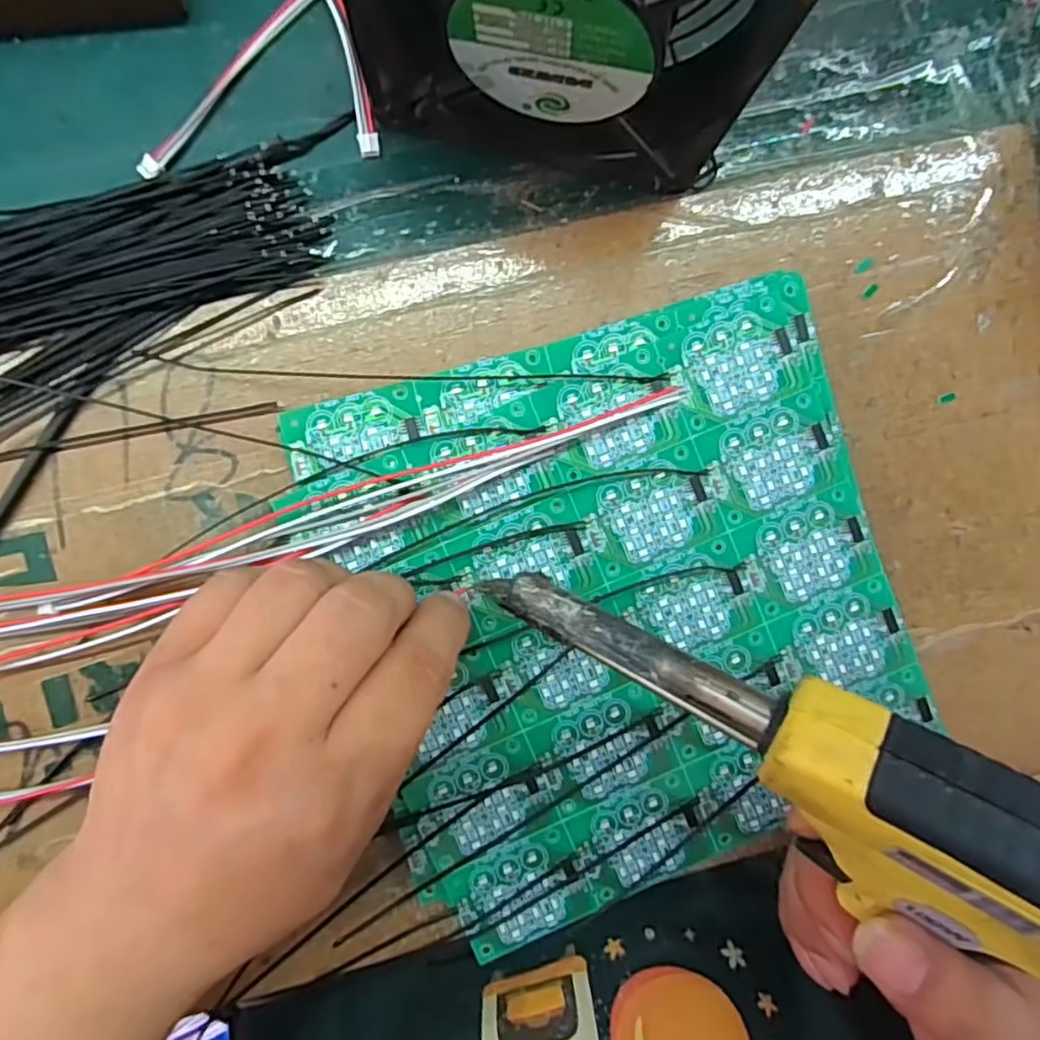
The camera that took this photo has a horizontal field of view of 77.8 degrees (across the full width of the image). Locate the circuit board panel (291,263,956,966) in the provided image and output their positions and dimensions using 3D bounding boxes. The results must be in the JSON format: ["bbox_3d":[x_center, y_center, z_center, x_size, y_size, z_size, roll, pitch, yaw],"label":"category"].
[{"bbox_3d":[0.040,0.034,0.241,0.198,0.004,0.208,-19,93,-3],"label":"circuit board panel"}]

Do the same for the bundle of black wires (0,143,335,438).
[{"bbox_3d":[-0.181,-0.078,0.227,0.226,0.013,0.088,-19,93,-3],"label":"bundle of black wires"}]

